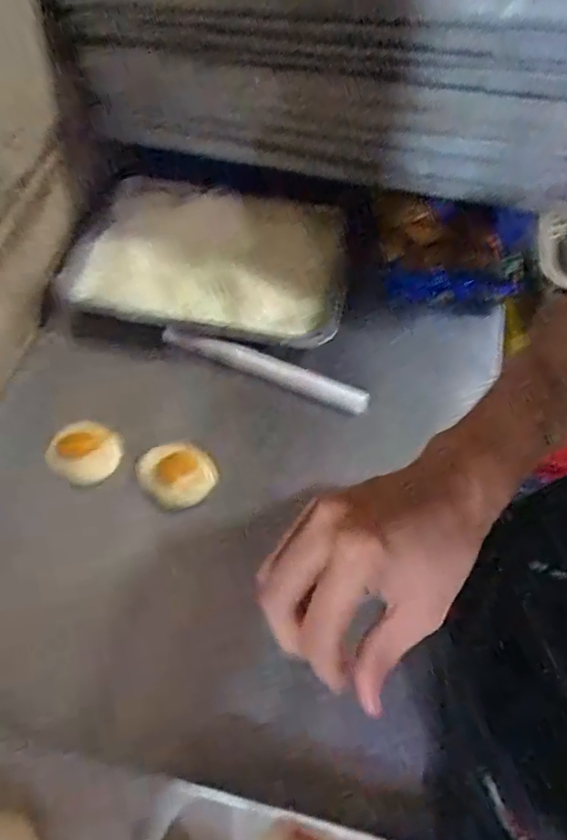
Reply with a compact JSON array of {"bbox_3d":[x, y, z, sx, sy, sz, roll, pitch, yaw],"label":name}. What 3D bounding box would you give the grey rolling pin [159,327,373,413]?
[{"bbox_3d":[-0.024,-0.061,0.699,0.248,0.019,0.028,21,58,9],"label":"grey rolling pin"}]

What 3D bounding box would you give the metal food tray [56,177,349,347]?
[{"bbox_3d":[-0.090,-0.205,0.769,0.336,0.068,0.236,7,57,1],"label":"metal food tray"}]

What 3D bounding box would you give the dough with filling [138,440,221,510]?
[{"bbox_3d":[-0.111,0.056,0.637,0.067,0.019,0.072,2,57,-3],"label":"dough with filling"}]

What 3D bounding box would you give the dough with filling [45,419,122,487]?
[{"bbox_3d":[-0.213,0.030,0.648,0.081,0.017,0.069,35,62,18],"label":"dough with filling"}]

